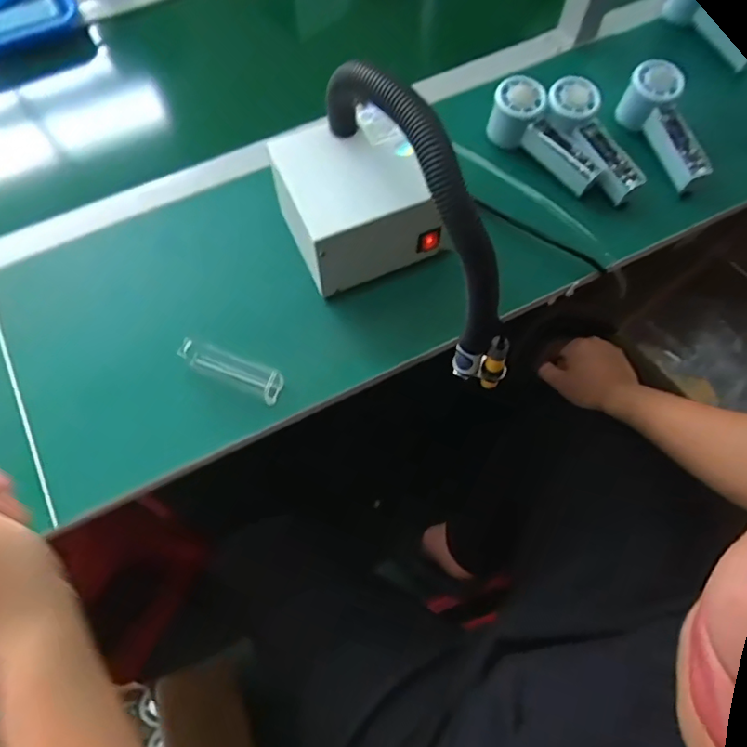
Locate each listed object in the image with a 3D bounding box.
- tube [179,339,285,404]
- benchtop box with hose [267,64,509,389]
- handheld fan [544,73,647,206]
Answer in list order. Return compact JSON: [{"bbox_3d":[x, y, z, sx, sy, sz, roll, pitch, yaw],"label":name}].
[{"bbox_3d":[-0.137,-0.005,0.543,0.101,0.030,0.028,25,69,-6],"label":"tube"},{"bbox_3d":[0.014,-0.128,0.496,0.118,0.205,0.275,-25,70,-10],"label":"benchtop box with hose"},{"bbox_3d":[0.253,-0.268,0.626,0.054,0.038,0.152,-37,94,-14],"label":"handheld fan"}]

